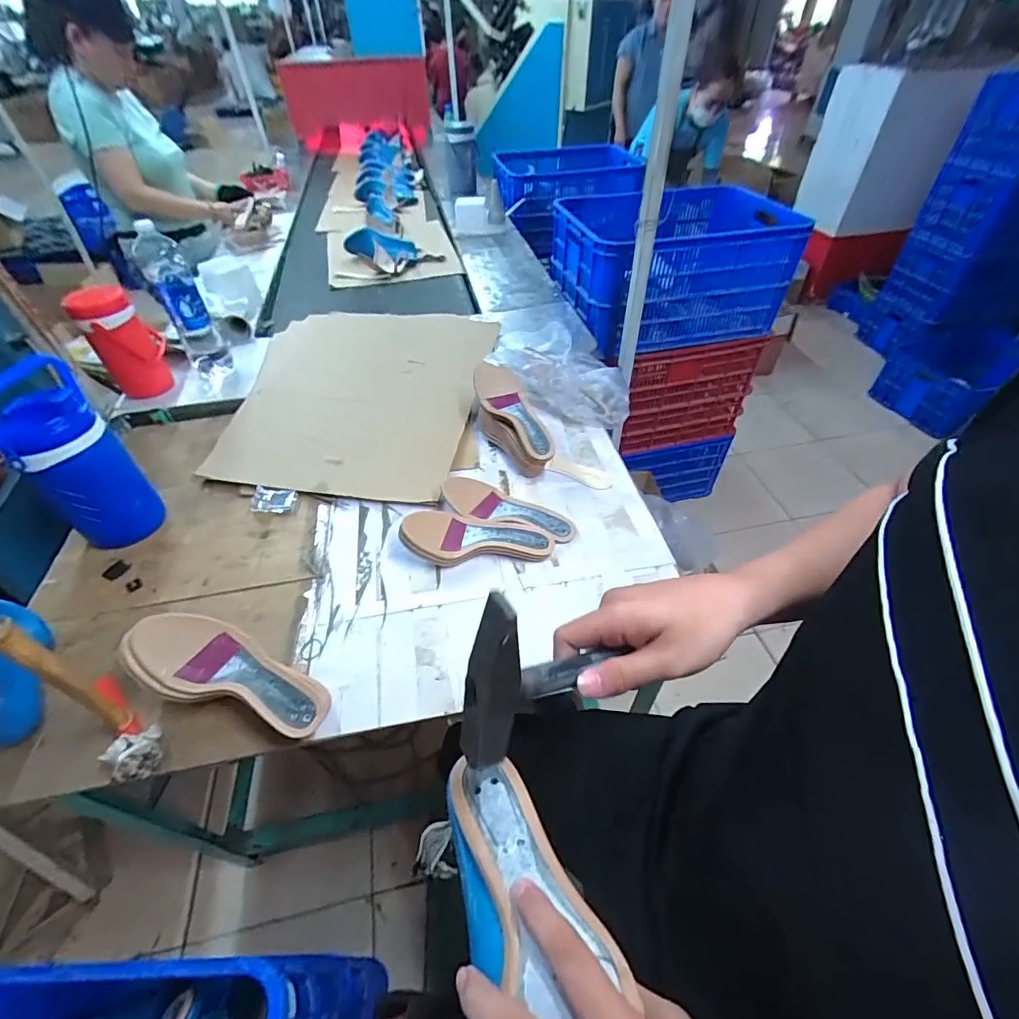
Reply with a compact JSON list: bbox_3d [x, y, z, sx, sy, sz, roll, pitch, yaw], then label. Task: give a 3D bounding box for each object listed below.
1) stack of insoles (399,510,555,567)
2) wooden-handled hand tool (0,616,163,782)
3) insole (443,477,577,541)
[{"bbox_3d":[-0.047,0.042,0.749,0.223,0.066,0.084,2,47,3],"label":"stack of insoles"},{"bbox_3d":[-0.468,0.206,0.512,0.143,0.239,0.053,29,54,25],"label":"wooden-handled hand tool"},{"bbox_3d":[0.002,-0.005,0.806,0.227,0.050,0.080,14,48,14],"label":"insole"}]

